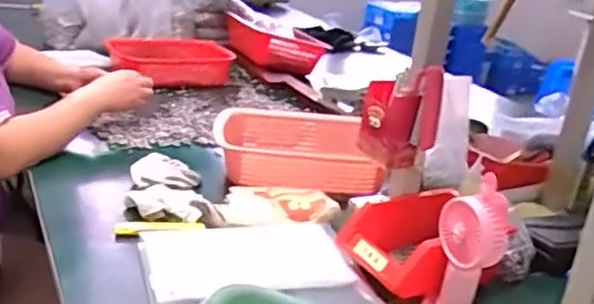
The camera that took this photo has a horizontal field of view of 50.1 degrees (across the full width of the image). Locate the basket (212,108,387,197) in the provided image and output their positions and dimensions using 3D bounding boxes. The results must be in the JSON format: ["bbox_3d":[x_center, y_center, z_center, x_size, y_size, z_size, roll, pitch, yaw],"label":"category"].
[{"bbox_3d":[-0.007,-0.001,1.094,0.249,0.075,0.255,5,21,-6],"label":"basket"}]

